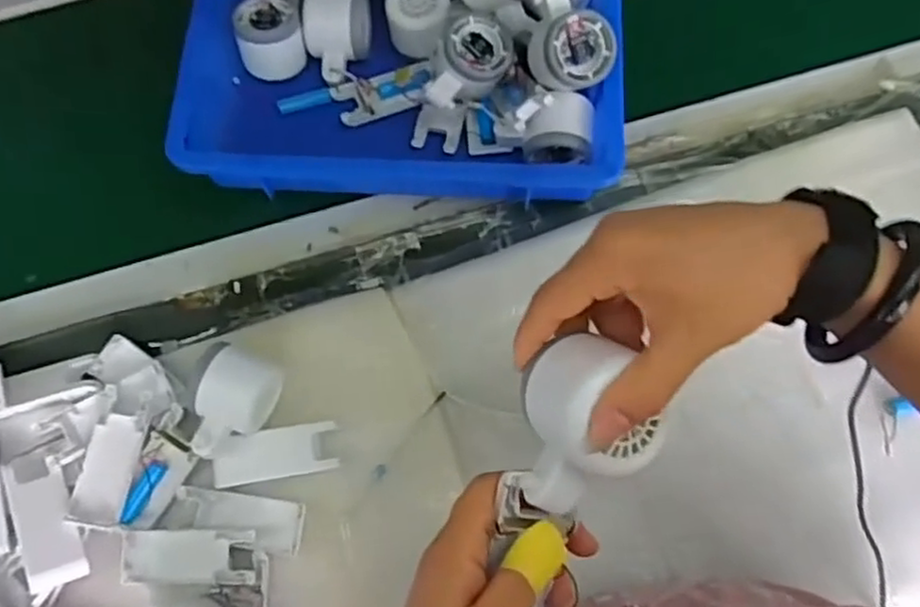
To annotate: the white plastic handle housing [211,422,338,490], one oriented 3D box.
[{"bbox_3d":[-0.144,0.117,0.530,0.094,0.016,0.036,-11,73,-2],"label":"white plastic handle housing"}]

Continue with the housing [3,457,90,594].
[{"bbox_3d":[-0.309,0.162,0.509,0.036,0.012,0.095,-24,74,-6],"label":"housing"}]

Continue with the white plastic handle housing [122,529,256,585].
[{"bbox_3d":[-0.203,0.189,0.513,0.101,0.017,0.038,-1,73,1],"label":"white plastic handle housing"}]

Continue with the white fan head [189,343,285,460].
[{"bbox_3d":[-0.176,0.075,0.519,0.057,0.046,0.084,20,74,7],"label":"white fan head"}]

